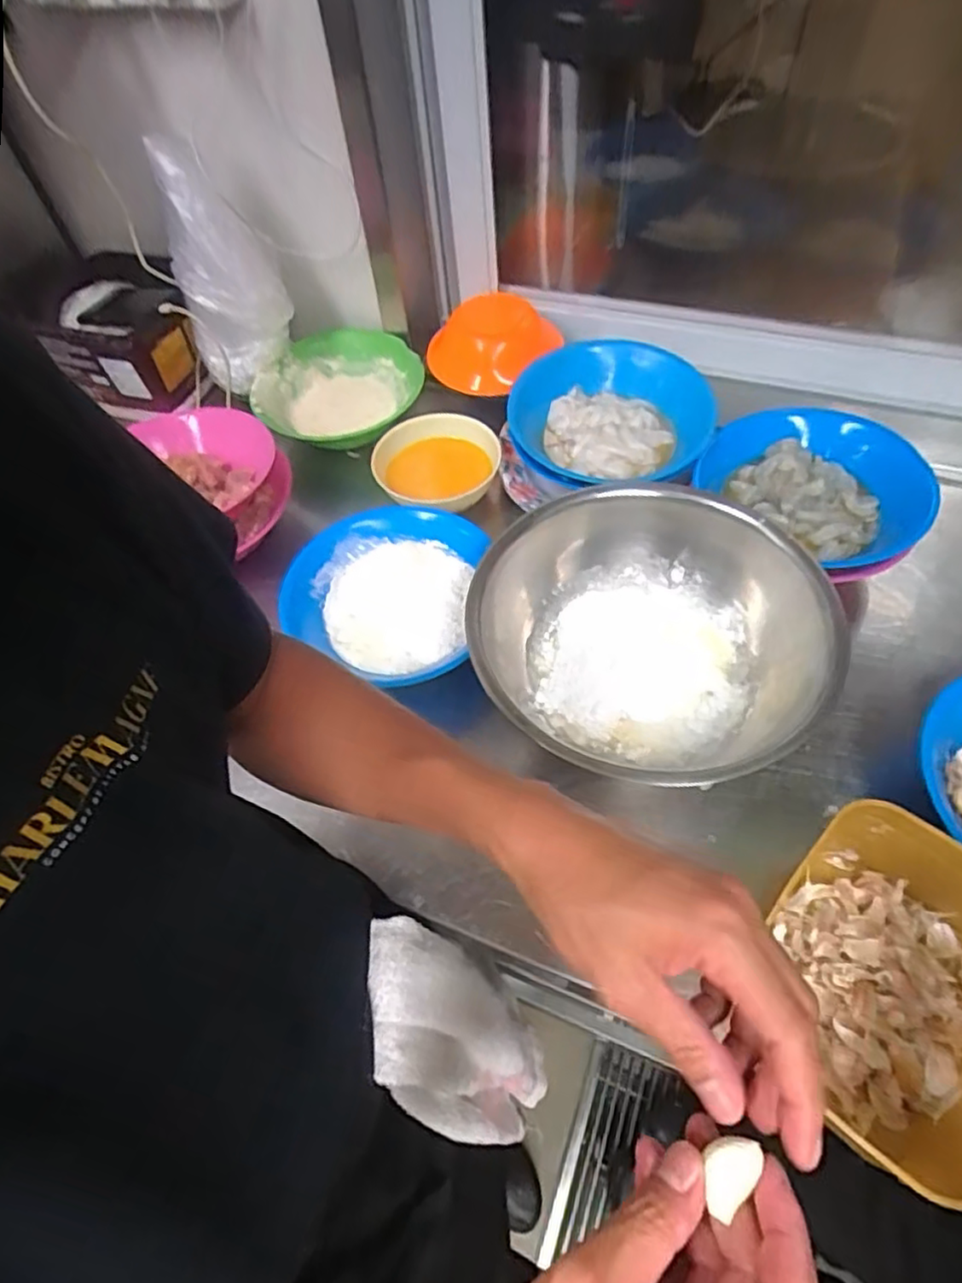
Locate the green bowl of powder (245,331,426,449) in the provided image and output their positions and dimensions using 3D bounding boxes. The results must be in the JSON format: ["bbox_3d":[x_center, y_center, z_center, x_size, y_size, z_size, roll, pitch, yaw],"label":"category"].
[{"bbox_3d":[-0.179,-0.307,0.850,0.209,0.083,0.173,-1,56,4],"label":"green bowl of powder"}]

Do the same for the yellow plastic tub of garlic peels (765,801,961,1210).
[{"bbox_3d":[0.273,0.232,0.441,0.156,0.087,0.193,36,65,25],"label":"yellow plastic tub of garlic peels"}]

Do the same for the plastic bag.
[{"bbox_3d":[-0.284,-0.403,0.738,0.118,0.237,0.059,-20,57,-9],"label":"plastic bag"}]

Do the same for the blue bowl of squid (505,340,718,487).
[{"bbox_3d":[0.132,-0.238,0.729,0.193,0.073,0.209,-2,56,3],"label":"blue bowl of squid"}]

